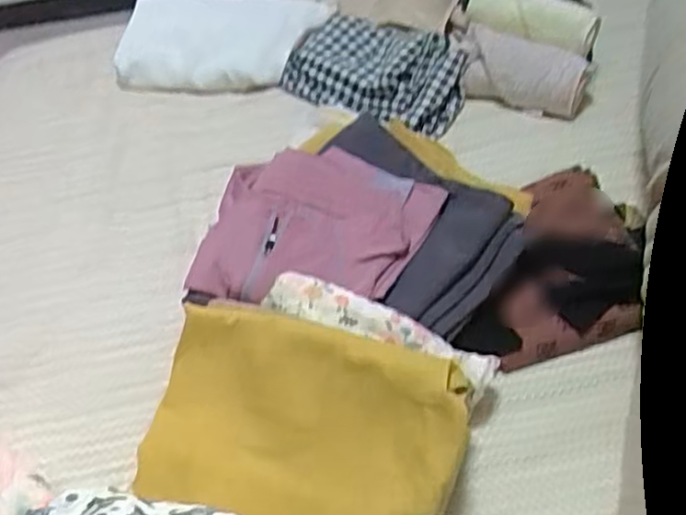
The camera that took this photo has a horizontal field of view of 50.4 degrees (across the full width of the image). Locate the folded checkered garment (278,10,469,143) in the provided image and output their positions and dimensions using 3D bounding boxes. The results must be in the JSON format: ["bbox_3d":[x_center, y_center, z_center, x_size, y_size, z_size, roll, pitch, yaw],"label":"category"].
[{"bbox_3d":[0.042,-0.247,0.976,0.245,0.051,0.147,25,80,30],"label":"folded checkered garment"}]

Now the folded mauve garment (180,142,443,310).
[{"bbox_3d":[-0.031,-0.023,0.726,0.212,0.061,0.195,19,51,24],"label":"folded mauve garment"}]

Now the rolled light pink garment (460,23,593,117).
[{"bbox_3d":[0.225,-0.228,0.929,0.167,0.084,0.065,16,50,22],"label":"rolled light pink garment"}]

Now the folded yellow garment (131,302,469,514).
[{"bbox_3d":[-0.036,0.130,0.566,0.253,0.030,0.160,7,80,29],"label":"folded yellow garment"}]

